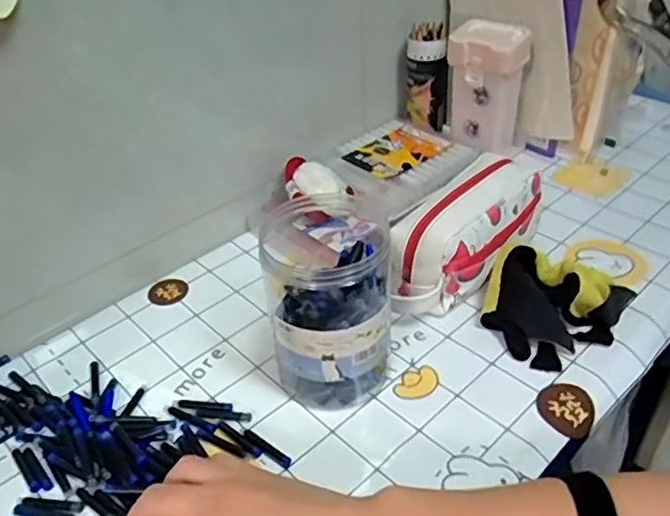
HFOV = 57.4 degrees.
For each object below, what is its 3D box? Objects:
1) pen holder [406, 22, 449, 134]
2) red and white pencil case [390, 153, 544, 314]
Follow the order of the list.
[{"bbox_3d":[0.114,-0.224,0.763,0.049,0.116,0.047,-6,38,3],"label":"pen holder"},{"bbox_3d":[0.126,-0.023,0.604,0.082,0.100,0.206,24,45,32],"label":"red and white pencil case"}]

